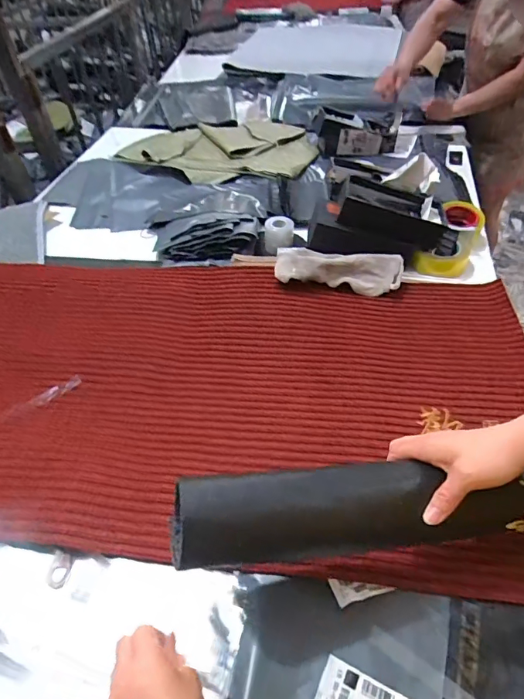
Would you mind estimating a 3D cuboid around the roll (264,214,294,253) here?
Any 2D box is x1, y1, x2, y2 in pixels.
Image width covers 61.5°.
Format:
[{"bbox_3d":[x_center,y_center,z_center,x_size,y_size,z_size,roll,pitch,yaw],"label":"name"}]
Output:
[{"bbox_3d":[0.041,-0.267,1.023,0.067,0.067,0.067,-4,46,0],"label":"roll"}]

